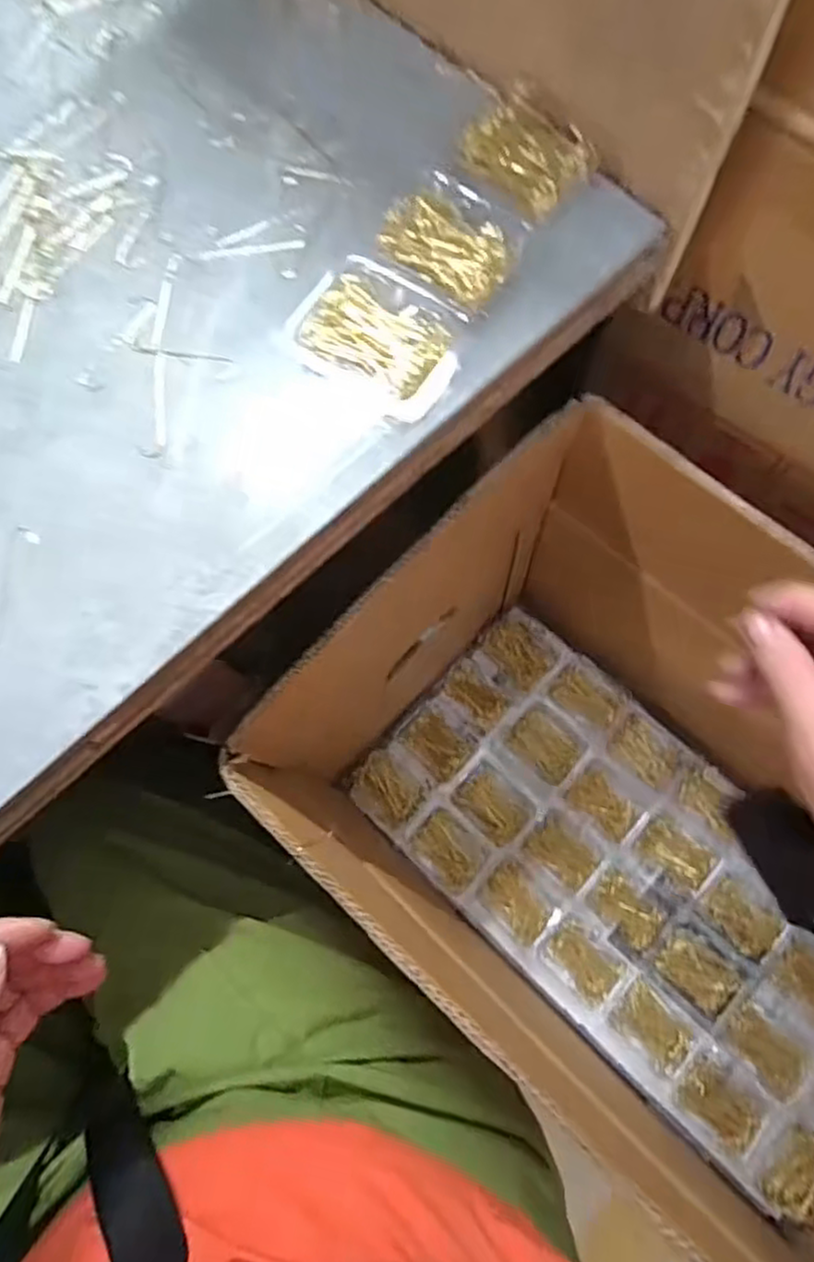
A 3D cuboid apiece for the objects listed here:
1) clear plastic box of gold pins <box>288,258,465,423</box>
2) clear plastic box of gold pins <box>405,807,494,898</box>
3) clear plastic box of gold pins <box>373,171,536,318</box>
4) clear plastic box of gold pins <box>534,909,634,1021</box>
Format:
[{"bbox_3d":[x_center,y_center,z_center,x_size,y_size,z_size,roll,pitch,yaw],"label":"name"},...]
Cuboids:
[{"bbox_3d":[-0.014,-0.151,0.367,0.082,0.018,0.065,28,78,8],"label":"clear plastic box of gold pins"},{"bbox_3d":[0.042,0.225,0.725,0.077,0.017,0.062,39,80,11],"label":"clear plastic box of gold pins"},{"bbox_3d":[0.026,-0.207,0.378,0.072,0.015,0.066,34,79,9],"label":"clear plastic box of gold pins"},{"bbox_3d":[0.176,0.329,0.703,0.086,0.020,0.059,42,81,12],"label":"clear plastic box of gold pins"}]

